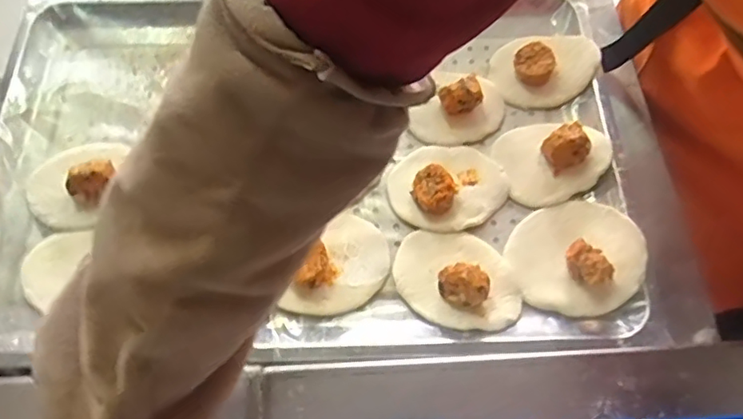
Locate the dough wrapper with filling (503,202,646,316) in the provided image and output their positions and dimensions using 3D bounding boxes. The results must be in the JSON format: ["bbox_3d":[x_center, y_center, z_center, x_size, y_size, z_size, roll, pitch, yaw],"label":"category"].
[{"bbox_3d":[0.170,0.036,0.488,0.103,0.033,0.099,0,63,1],"label":"dough wrapper with filling"}]

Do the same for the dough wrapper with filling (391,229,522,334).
[{"bbox_3d":[0.070,0.053,0.480,0.103,0.028,0.087,6,63,4],"label":"dough wrapper with filling"}]

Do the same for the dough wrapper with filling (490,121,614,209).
[{"bbox_3d":[0.165,-0.052,0.534,0.090,0.039,0.082,0,63,1],"label":"dough wrapper with filling"}]

